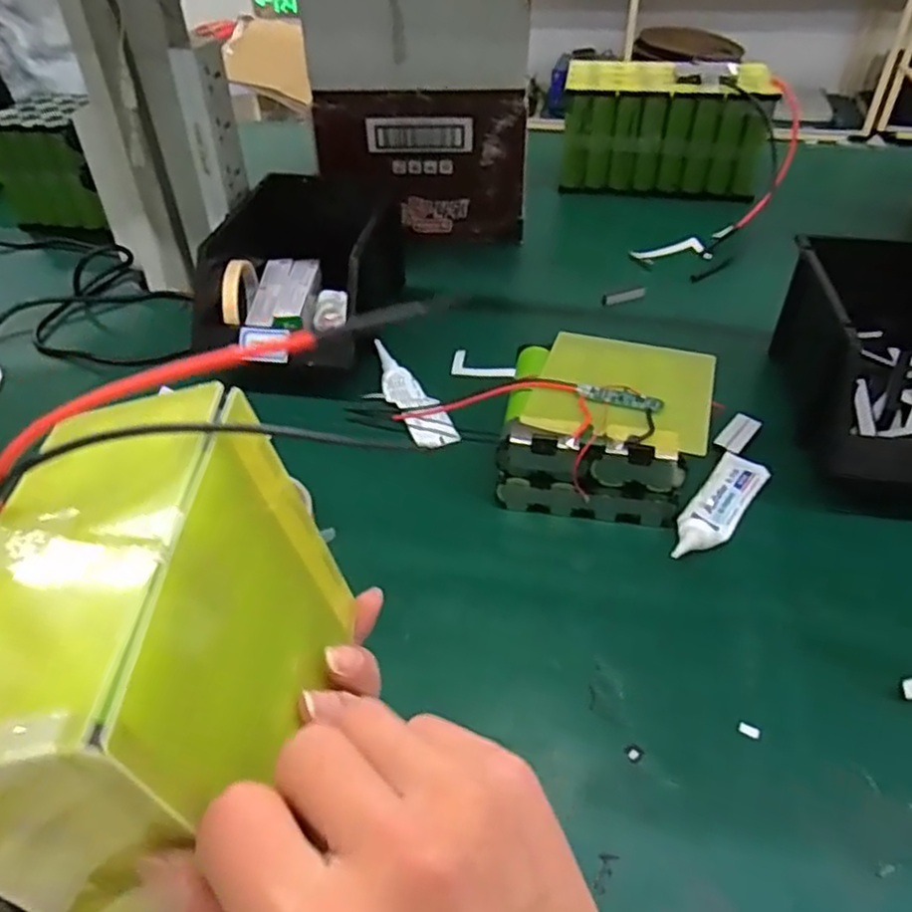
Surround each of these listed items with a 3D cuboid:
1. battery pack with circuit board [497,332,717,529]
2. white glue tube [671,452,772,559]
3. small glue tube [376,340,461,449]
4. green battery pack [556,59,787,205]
[{"bbox_3d":[0.119,-0.029,0.574,0.160,0.074,0.154,9,44,12],"label":"battery pack with circuit board"},{"bbox_3d":[0.201,0.037,0.539,0.038,0.016,0.145,26,50,27],"label":"white glue tube"},{"bbox_3d":[-0.045,-0.058,0.662,0.038,0.027,0.138,-20,46,-19],"label":"small glue tube"},{"bbox_3d":[0.288,-0.461,0.992,0.269,0.140,0.130,2,43,5],"label":"green battery pack"}]

